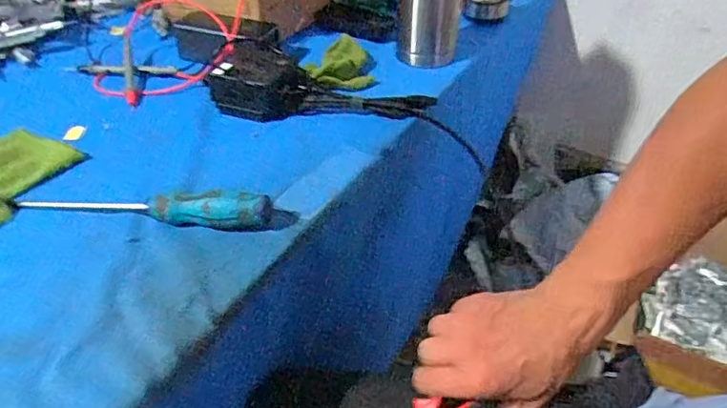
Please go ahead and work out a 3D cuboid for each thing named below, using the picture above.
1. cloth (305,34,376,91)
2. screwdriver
[{"bbox_3d":[-0.017,-0.175,0.683,0.073,0.017,0.122,30,43,4],"label":"cloth"},{"bbox_3d":[-0.193,0.000,0.474,0.229,0.026,0.028,5,40,6],"label":"screwdriver"}]

